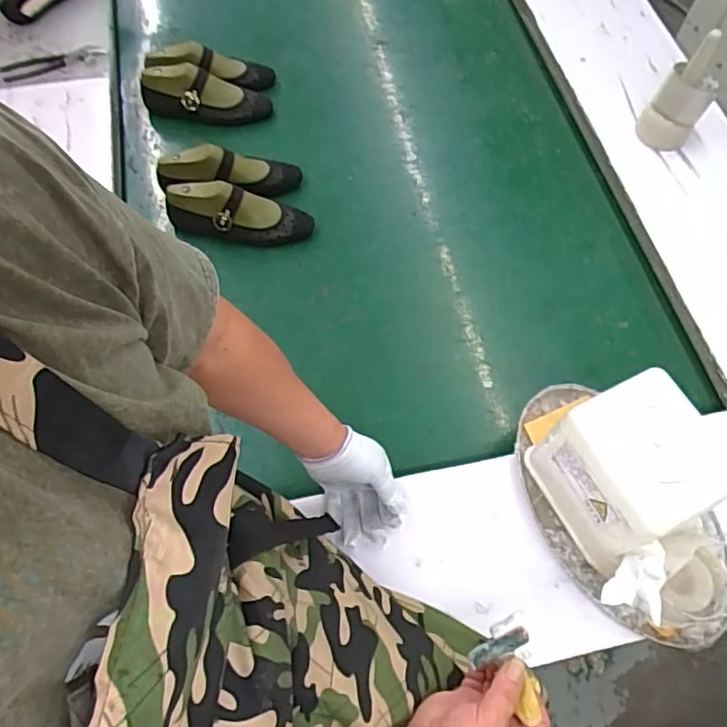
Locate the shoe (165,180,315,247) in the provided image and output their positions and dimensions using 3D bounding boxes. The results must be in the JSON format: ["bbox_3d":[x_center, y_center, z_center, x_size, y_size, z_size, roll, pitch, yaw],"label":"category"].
[{"bbox_3d":[-0.202,-0.247,0.980,0.237,0.087,0.070,1,63,0],"label":"shoe"}]

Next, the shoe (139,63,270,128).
[{"bbox_3d":[-0.307,-0.520,1.137,0.254,0.065,0.086,4,63,2],"label":"shoe"}]

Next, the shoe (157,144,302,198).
[{"bbox_3d":[-0.229,-0.325,1.023,0.236,0.079,0.077,-9,64,-5],"label":"shoe"}]

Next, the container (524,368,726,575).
[{"bbox_3d":[0.296,0.126,0.684,0.138,0.169,0.153,-25,66,-12],"label":"container"}]

